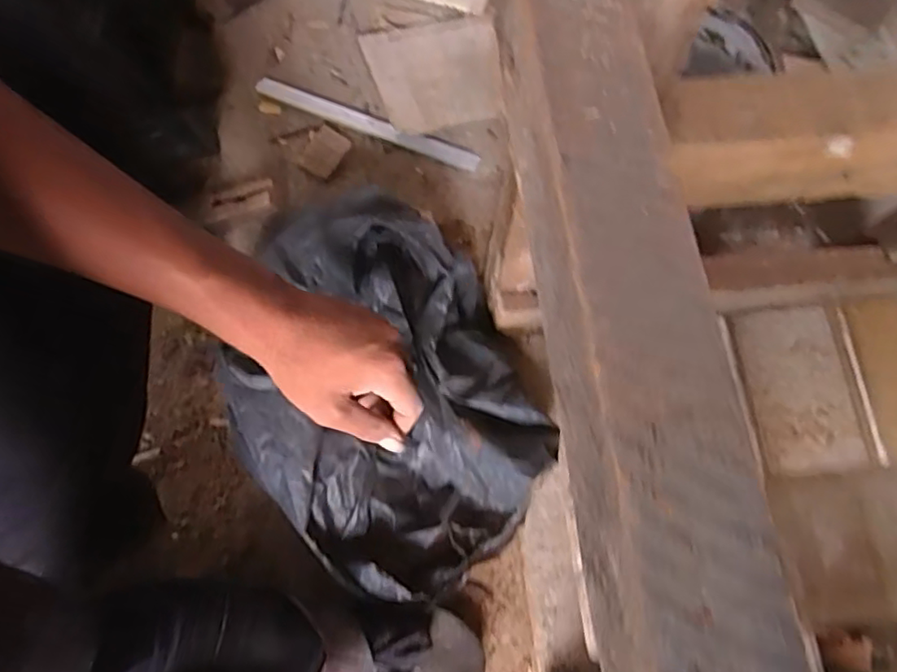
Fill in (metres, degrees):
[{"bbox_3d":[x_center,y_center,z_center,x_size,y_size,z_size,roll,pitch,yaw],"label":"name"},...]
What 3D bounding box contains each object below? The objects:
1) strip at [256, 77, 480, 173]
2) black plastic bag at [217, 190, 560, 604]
[{"bbox_3d":[-0.083,-0.217,0.638,0.236,0.008,0.022,20,75,1],"label":"strip"},{"bbox_3d":[-0.047,0.044,0.497,0.290,0.104,0.253,37,71,9],"label":"black plastic bag"}]

